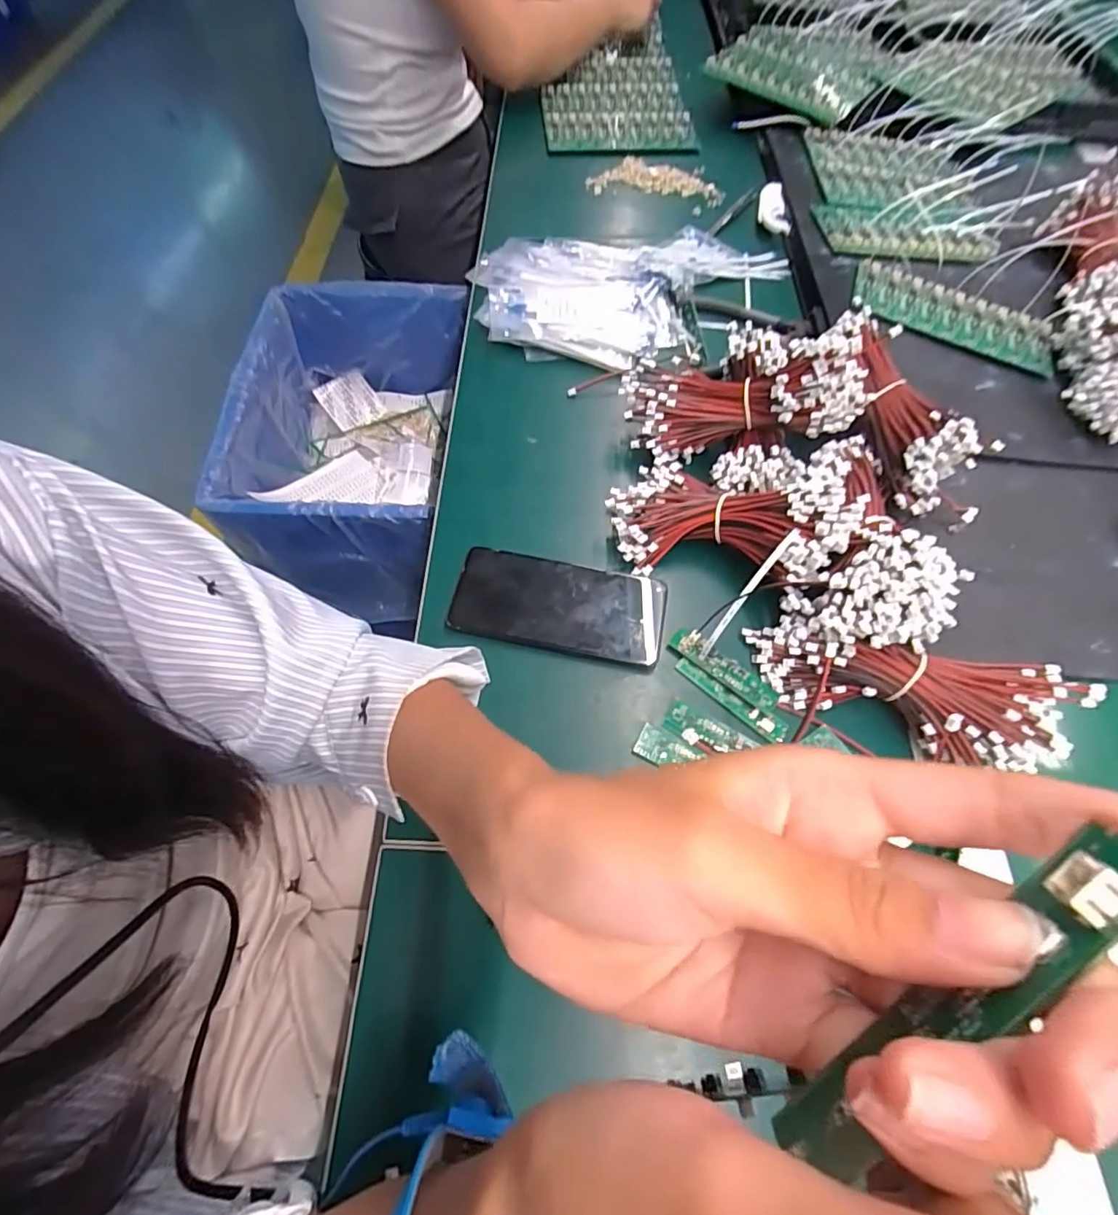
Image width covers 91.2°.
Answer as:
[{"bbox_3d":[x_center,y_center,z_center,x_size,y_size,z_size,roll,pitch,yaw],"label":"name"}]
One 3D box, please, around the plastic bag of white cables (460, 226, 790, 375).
[{"bbox_3d":[0.083,-0.330,0.566,0.327,0.026,0.199,-2,64,-4],"label":"plastic bag of white cables"}]

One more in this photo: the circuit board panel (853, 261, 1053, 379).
[{"bbox_3d":[0.391,-0.290,0.543,0.198,0.021,0.079,20,65,7],"label":"circuit board panel"}]

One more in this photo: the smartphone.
[{"bbox_3d":[0.000,-0.002,0.406,0.154,0.008,0.072,10,64,3],"label":"smartphone"}]

